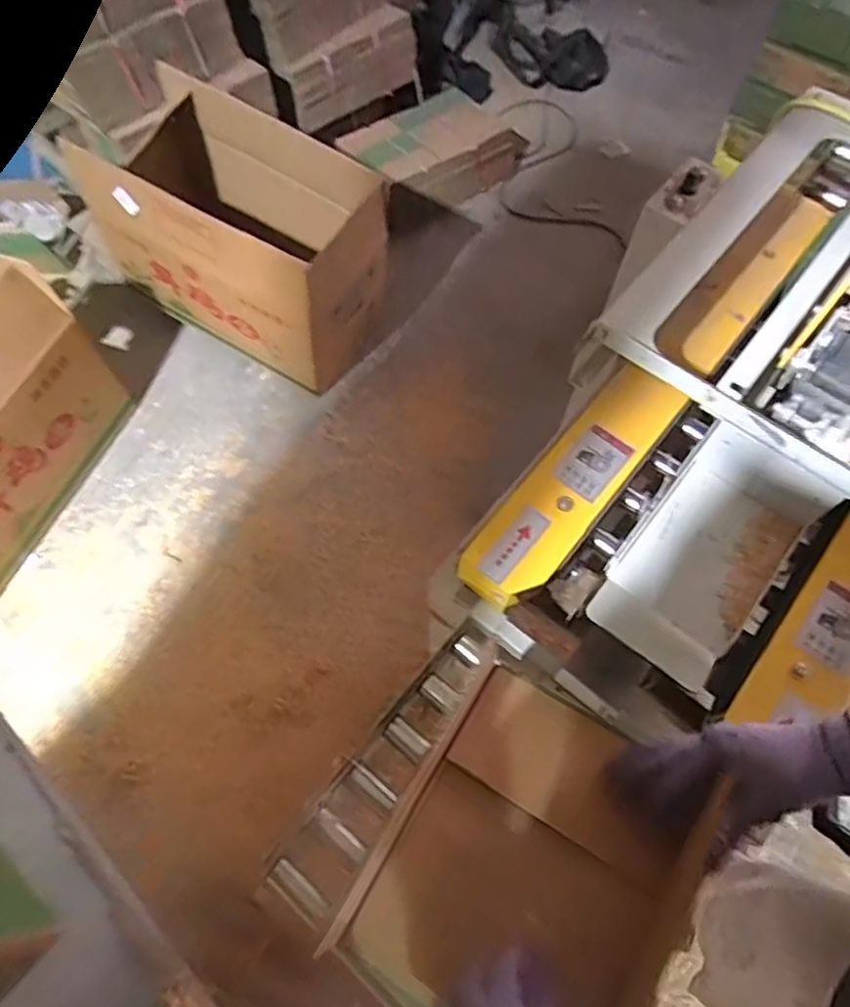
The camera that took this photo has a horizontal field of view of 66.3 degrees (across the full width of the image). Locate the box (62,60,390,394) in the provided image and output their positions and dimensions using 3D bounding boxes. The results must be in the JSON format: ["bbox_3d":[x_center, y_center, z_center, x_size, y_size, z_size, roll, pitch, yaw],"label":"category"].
[{"bbox_3d":[-0.392,-0.593,1.480,0.598,0.454,0.347,25,67,15],"label":"box"}]

